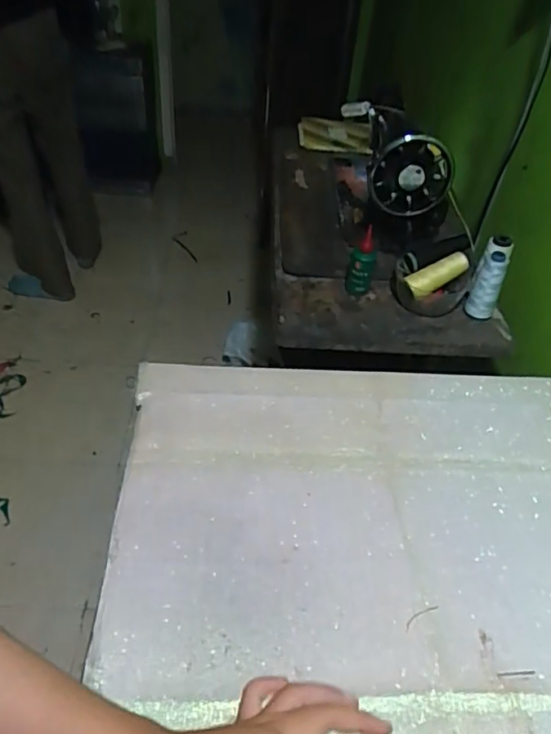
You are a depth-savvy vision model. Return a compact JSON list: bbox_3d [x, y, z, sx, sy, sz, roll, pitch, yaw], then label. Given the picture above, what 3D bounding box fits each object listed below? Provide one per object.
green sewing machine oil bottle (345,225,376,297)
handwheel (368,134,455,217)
[{"bbox_3d":[0.143,-0.167,0.953,0.044,0.115,0.048,9,42,5],"label":"green sewing machine oil bottle"},{"bbox_3d":[0.225,-0.318,0.951,0.129,0.136,0.056,8,43,2],"label":"handwheel"}]

